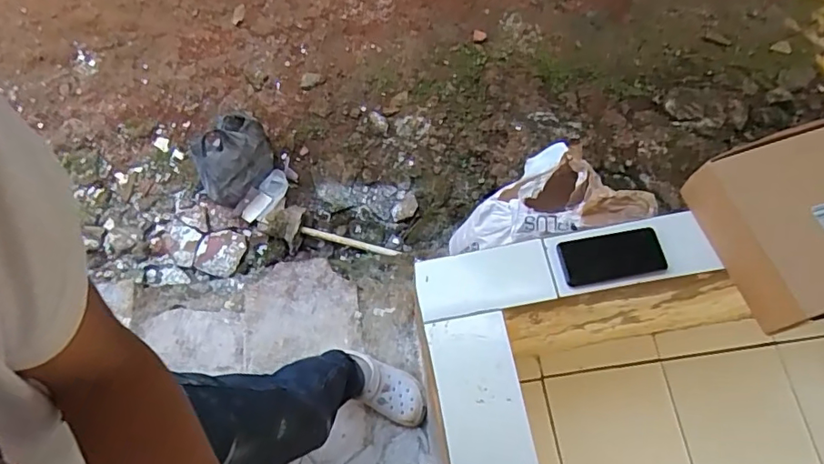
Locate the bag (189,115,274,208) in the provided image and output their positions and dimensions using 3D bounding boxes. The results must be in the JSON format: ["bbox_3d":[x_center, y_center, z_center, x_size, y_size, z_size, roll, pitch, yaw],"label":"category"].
[{"bbox_3d":[-0.537,-0.220,1.645,0.179,0.179,0.262,41,76,15],"label":"bag"}]

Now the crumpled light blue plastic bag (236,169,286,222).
[{"bbox_3d":[-0.458,-0.106,1.676,0.085,0.065,0.192,42,82,17],"label":"crumpled light blue plastic bag"}]

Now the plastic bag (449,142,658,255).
[{"bbox_3d":[0.245,-0.069,1.084,0.402,0.105,0.181,-16,62,24],"label":"plastic bag"}]

